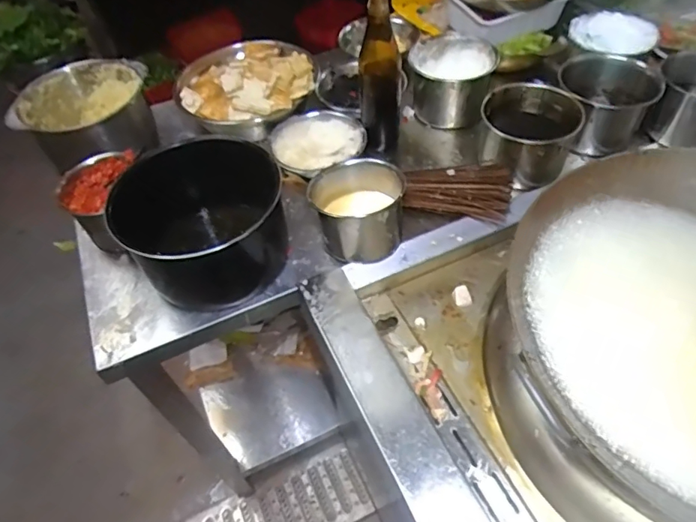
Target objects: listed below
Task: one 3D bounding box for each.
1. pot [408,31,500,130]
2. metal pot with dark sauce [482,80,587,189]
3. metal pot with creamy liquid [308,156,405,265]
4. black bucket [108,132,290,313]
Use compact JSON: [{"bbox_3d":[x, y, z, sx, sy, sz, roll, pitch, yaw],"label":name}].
[{"bbox_3d":[0.192,-0.334,0.935,0.145,0.111,0.139,0,51,4],"label":"pot"},{"bbox_3d":[0.295,-0.204,0.819,0.152,0.102,0.134,9,52,12],"label":"metal pot with dark sauce"},{"bbox_3d":[0.019,-0.076,0.747,0.123,0.104,0.122,-2,51,3],"label":"metal pot with creamy liquid"},{"bbox_3d":[-0.202,-0.047,0.742,0.215,0.169,0.203,-35,57,-22],"label":"black bucket"}]

